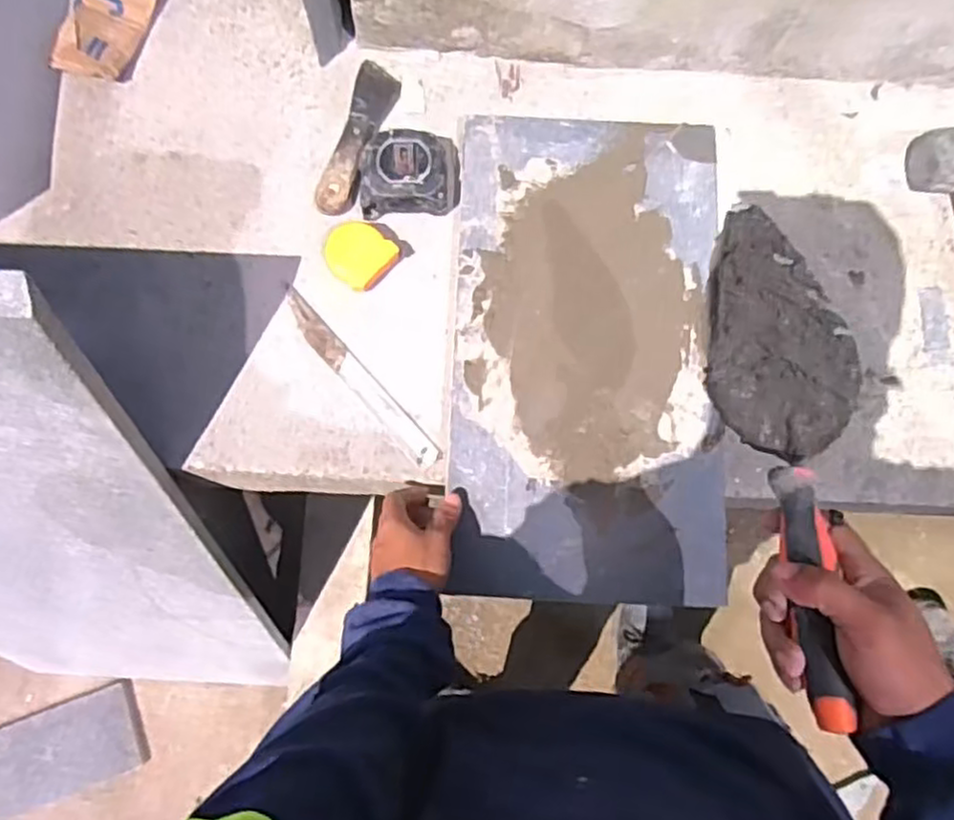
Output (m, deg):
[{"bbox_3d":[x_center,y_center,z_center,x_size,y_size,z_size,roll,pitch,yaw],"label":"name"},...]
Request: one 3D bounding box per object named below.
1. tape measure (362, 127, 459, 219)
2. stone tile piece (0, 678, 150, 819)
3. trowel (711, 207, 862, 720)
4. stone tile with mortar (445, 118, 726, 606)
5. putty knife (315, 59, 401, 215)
[{"bbox_3d":[-0.067,-0.239,0.727,0.096,0.044,0.085,-3,76,0],"label":"tape measure"},{"bbox_3d":[-0.697,0.567,1.207,0.250,0.012,0.146,-18,80,-14],"label":"stone tile piece"},{"bbox_3d":[0.195,0.025,0.443,0.085,0.066,0.302,-2,74,1],"label":"trowel"},{"bbox_3d":[0.104,-0.059,0.676,0.246,0.021,0.458,2,77,2],"label":"stone tile with mortar"},{"bbox_3d":[-0.125,-0.286,0.751,0.047,0.024,0.180,15,77,4],"label":"putty knife"}]

